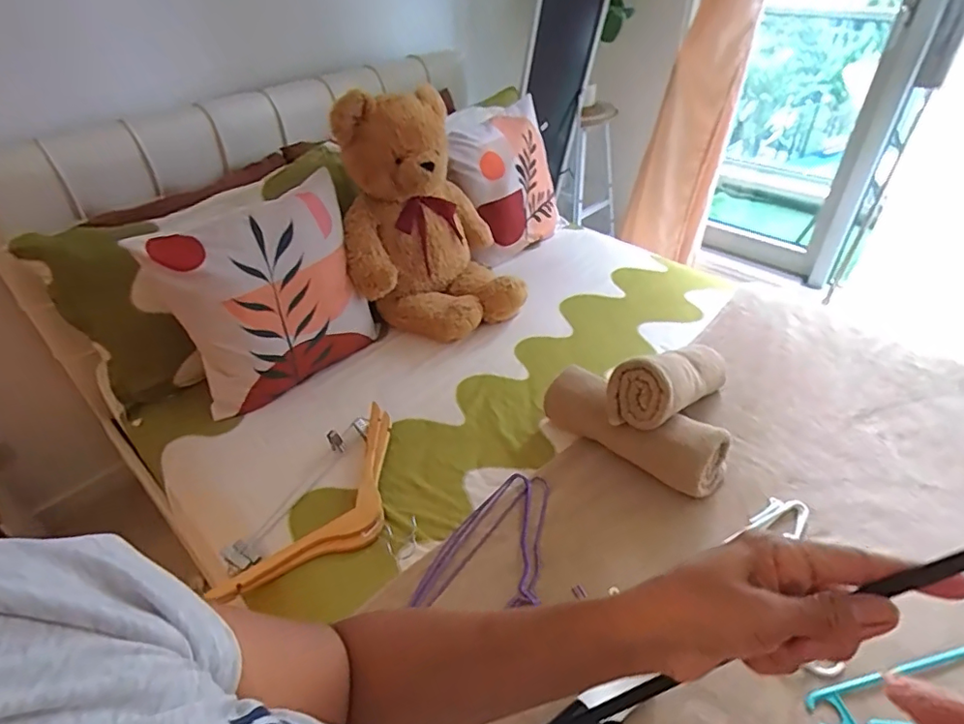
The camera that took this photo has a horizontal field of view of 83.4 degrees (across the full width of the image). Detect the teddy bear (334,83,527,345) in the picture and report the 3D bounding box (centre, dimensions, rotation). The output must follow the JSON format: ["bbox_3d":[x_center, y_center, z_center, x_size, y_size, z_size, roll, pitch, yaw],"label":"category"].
[{"bbox_3d":[-0.120,-0.312,1.232,0.381,0.475,0.310,-13,41,-12],"label":"teddy bear"}]

